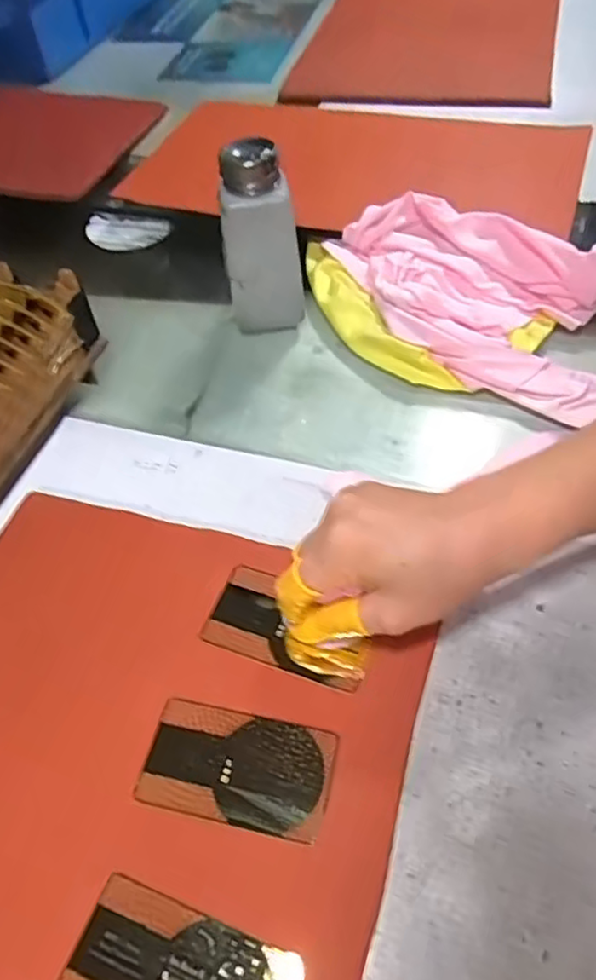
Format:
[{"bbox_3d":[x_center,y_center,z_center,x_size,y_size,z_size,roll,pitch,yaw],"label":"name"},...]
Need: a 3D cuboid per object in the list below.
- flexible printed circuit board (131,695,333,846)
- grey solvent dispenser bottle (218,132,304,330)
[{"bbox_3d":[-0.028,0.126,0.302,0.083,0.004,0.048,9,54,11],"label":"flexible printed circuit board"},{"bbox_3d":[-0.026,-0.175,0.477,0.054,0.130,0.043,-11,53,-3],"label":"grey solvent dispenser bottle"}]

